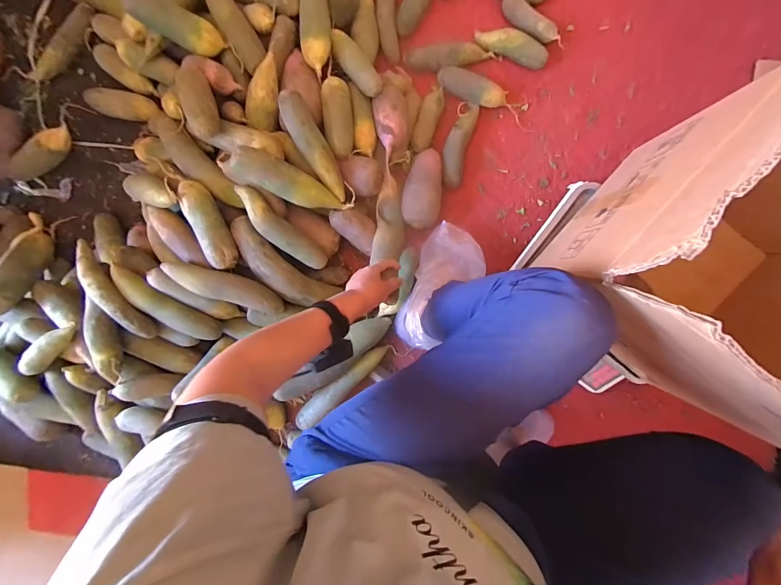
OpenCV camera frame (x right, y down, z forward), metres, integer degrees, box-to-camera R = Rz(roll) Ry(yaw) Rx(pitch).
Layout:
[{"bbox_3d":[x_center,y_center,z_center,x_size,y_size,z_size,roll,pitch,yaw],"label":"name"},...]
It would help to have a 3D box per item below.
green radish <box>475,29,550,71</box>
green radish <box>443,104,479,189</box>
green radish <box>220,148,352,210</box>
[{"bbox_3d":[0.257,-0.517,0.732,0.155,0.040,0.040,18,91,0],"label":"green radish"},{"bbox_3d":[0.146,-0.318,0.745,0.053,0.037,0.180,13,91,0],"label":"green radish"},{"bbox_3d":[-0.195,-0.206,0.659,0.238,0.055,0.063,18,91,-22],"label":"green radish"}]

